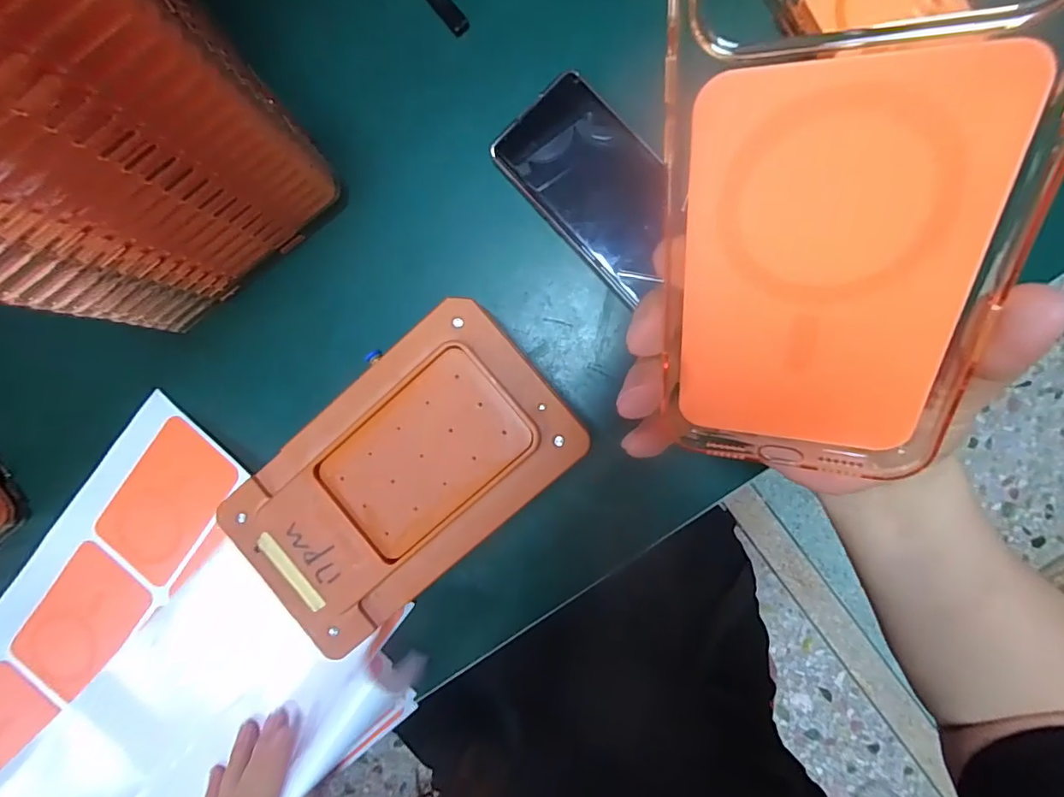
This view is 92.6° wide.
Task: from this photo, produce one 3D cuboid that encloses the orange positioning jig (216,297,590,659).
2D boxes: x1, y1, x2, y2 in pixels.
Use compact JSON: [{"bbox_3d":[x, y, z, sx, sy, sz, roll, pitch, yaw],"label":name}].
[{"bbox_3d":[-0.074,0.048,0.283,0.196,0.011,0.116,-44,88,6],"label":"orange positioning jig"}]

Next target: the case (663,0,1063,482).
[{"bbox_3d":[0.078,-0.046,0.129,0.083,0.011,0.168,6,129,23],"label":"case"}]

